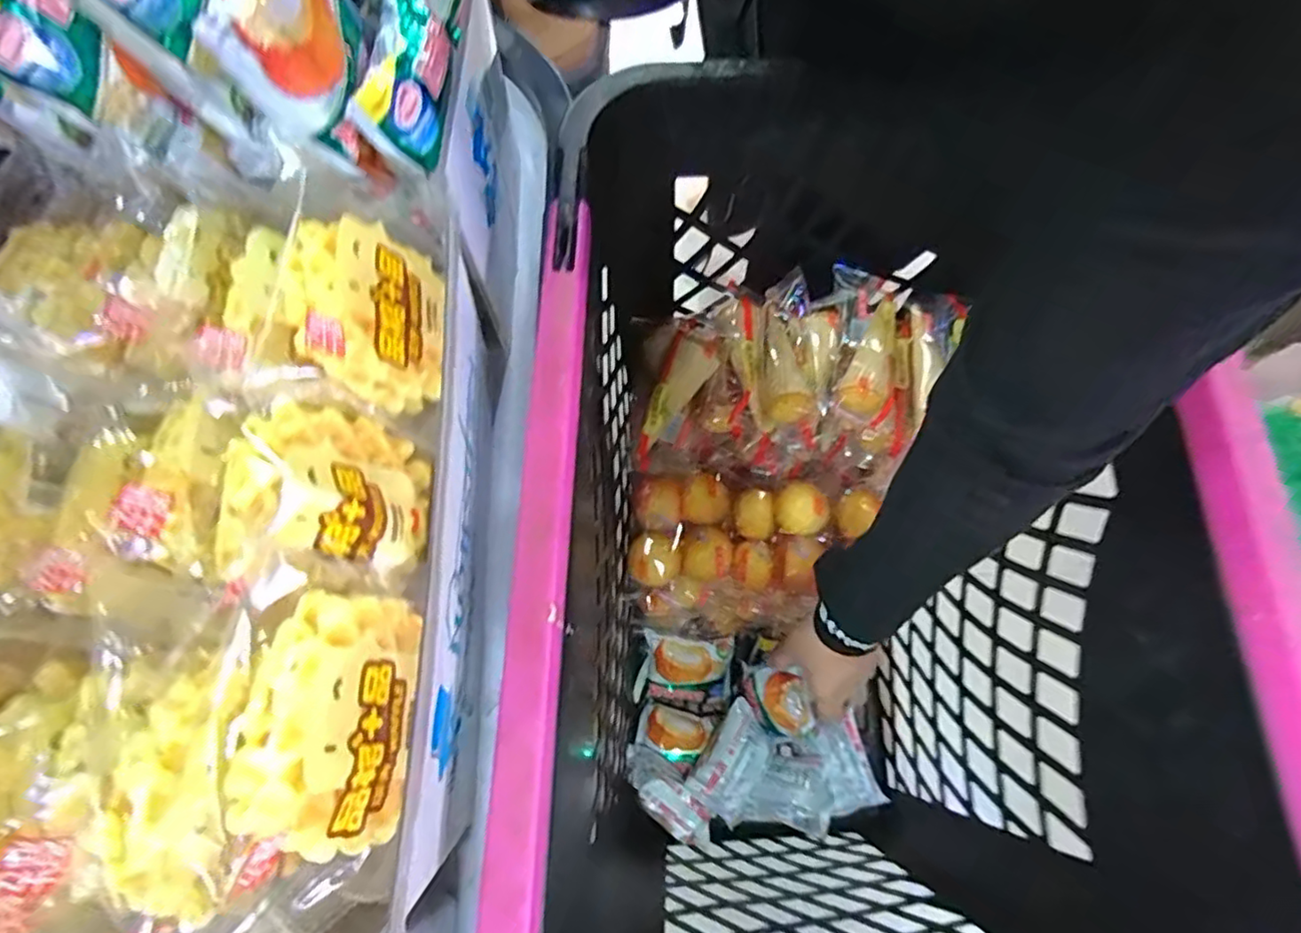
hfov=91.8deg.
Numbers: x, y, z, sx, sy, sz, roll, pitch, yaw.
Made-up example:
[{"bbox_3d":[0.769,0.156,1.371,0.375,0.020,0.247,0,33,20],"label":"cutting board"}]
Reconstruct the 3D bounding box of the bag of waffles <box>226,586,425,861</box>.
[{"bbox_3d":[-0.102,0.079,0.200,0.035,0.046,0.075,2,70,0],"label":"bag of waffles"}]

